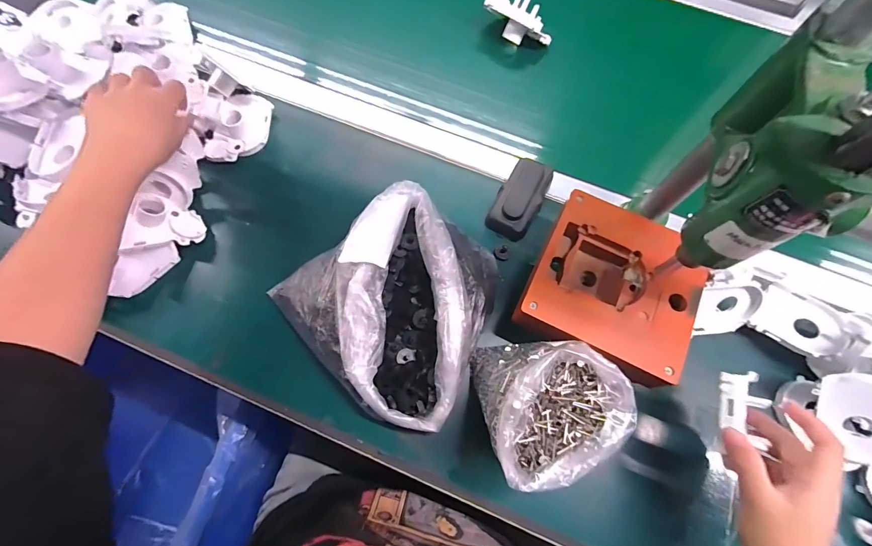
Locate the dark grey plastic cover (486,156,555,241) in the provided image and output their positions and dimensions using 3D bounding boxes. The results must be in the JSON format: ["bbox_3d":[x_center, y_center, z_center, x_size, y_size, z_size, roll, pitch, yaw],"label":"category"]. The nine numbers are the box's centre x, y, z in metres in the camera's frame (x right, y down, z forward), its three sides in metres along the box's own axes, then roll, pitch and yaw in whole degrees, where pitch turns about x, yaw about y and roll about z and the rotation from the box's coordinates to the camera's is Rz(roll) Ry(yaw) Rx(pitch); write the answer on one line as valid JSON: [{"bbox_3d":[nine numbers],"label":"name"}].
[{"bbox_3d":[0.101,-0.089,0.474,0.052,0.024,0.111,29,71,8],"label":"dark grey plastic cover"}]

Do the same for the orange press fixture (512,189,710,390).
[{"bbox_3d":[0.175,0.011,0.391,0.155,0.040,0.160,25,70,7],"label":"orange press fixture"}]

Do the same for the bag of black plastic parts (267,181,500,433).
[{"bbox_3d":[-0.036,0.023,0.396,0.214,0.066,0.195,39,73,12],"label":"bag of black plastic parts"}]

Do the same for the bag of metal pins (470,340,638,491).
[{"bbox_3d":[0.098,0.114,0.343,0.116,0.093,0.120,-10,70,-6],"label":"bag of metal pins"}]

